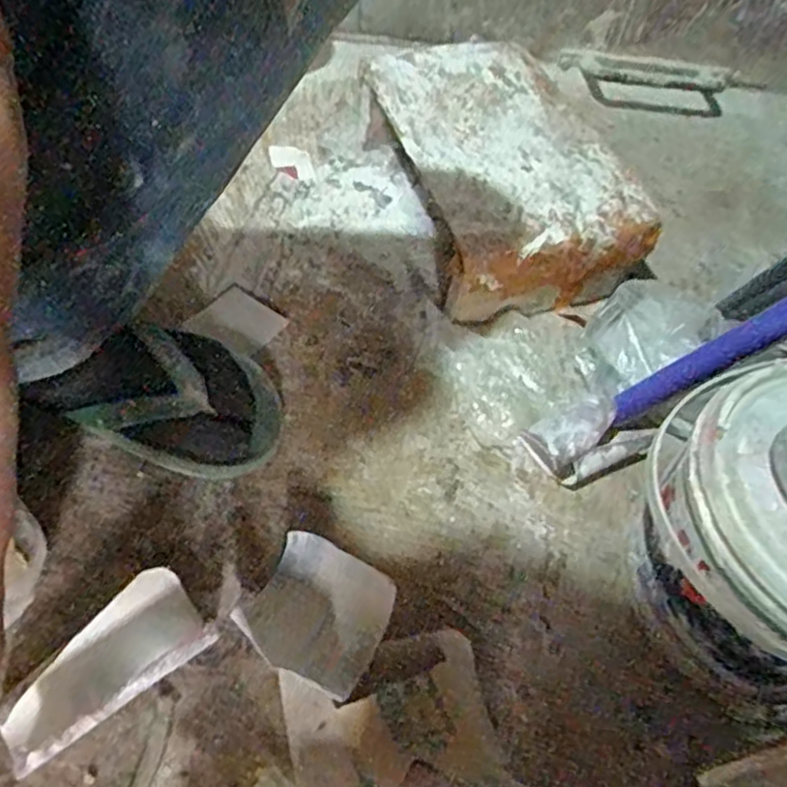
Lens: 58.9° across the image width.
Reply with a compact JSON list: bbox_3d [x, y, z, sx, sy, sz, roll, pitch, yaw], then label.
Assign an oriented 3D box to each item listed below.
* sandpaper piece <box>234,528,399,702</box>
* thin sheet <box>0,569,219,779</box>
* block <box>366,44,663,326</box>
[{"bbox_3d":[-0.047,0.132,0.421,0.084,0.030,0.075,27,56,15],"label":"sandpaper piece"},{"bbox_3d":[-0.157,0.152,0.384,0.110,0.033,0.053,-35,66,-28],"label":"thin sheet"},{"bbox_3d":[0.093,-0.203,0.625,0.182,0.082,0.272,-11,56,-15],"label":"block"}]

